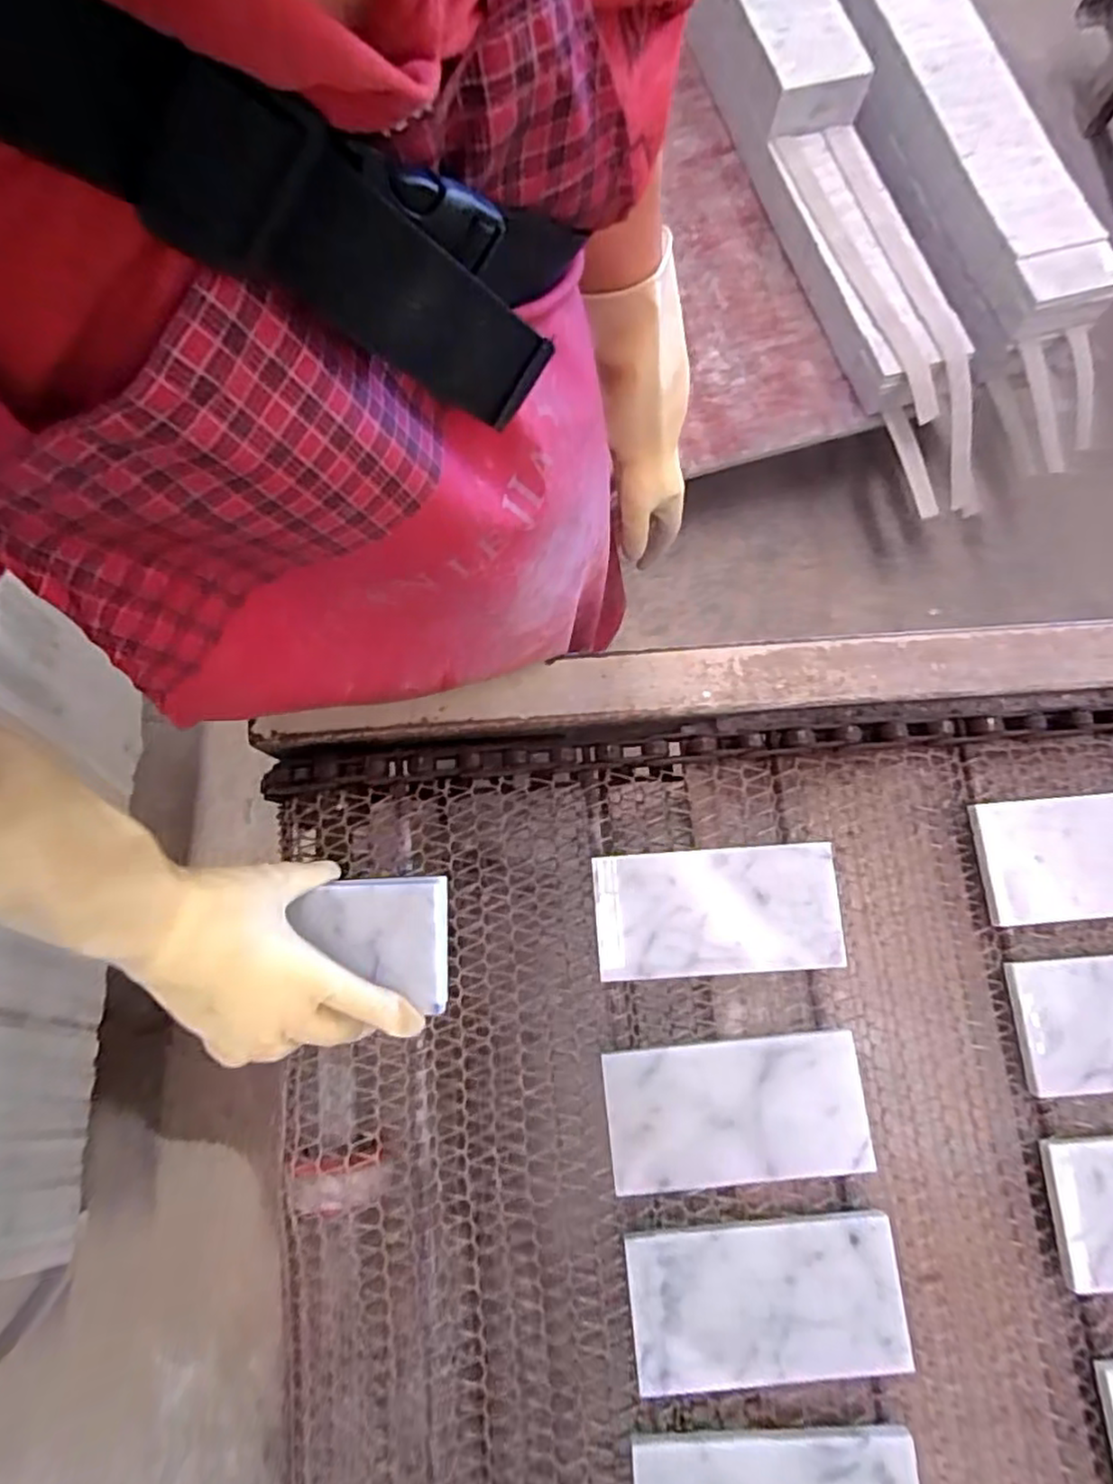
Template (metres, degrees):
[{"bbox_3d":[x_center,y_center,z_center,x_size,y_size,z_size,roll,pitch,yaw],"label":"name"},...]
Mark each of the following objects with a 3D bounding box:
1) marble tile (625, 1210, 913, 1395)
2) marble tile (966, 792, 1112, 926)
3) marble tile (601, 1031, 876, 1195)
[{"bbox_3d":[0.121,0.322,0.401,0.154,0.006,0.080,-5,78,0],"label":"marble tile"},{"bbox_3d":[0.352,0.072,0.448,0.152,0.014,0.077,-4,83,-5],"label":"marble tile"},{"bbox_3d":[0.108,0.223,0.420,0.152,0.004,0.076,-6,73,1],"label":"marble tile"}]

